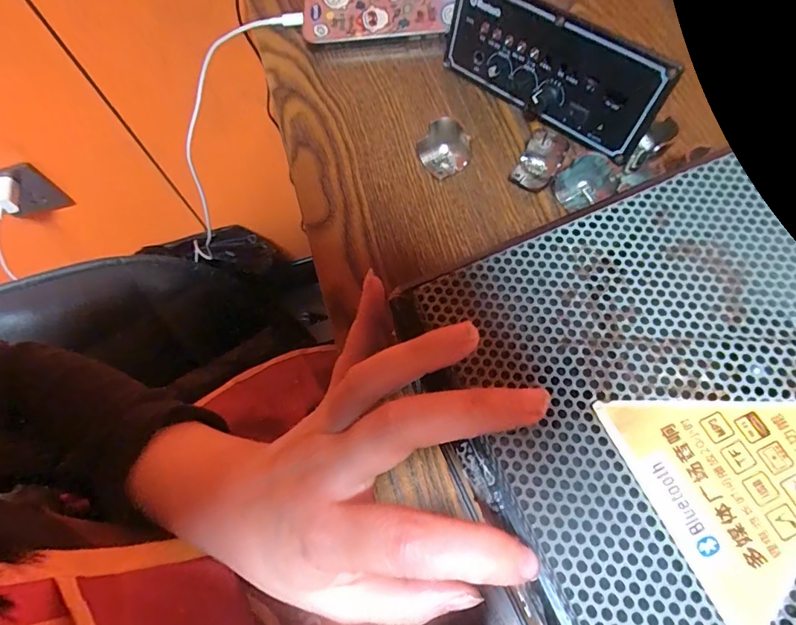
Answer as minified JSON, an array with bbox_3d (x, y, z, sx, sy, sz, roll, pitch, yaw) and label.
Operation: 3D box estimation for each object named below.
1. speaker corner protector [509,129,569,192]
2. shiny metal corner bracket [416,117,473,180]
[{"bbox_3d":[0.090,-0.095,0.288,0.026,0.024,0.029,22,70,12],"label":"speaker corner protector"},{"bbox_3d":[0.032,-0.107,0.293,0.033,0.027,0.026,-24,68,-7],"label":"shiny metal corner bracket"}]

